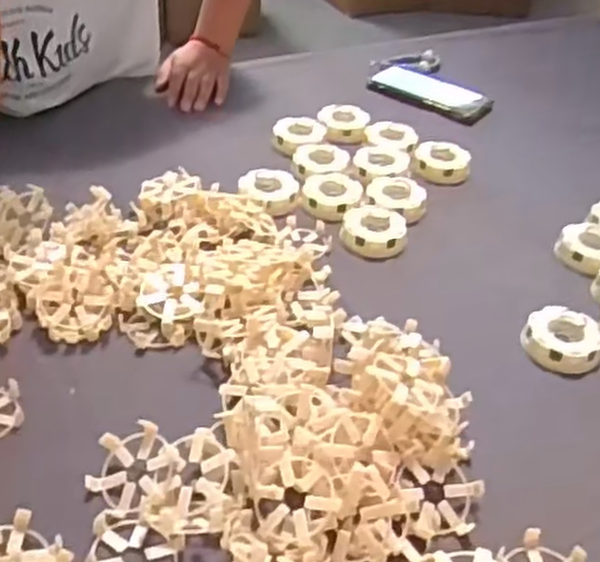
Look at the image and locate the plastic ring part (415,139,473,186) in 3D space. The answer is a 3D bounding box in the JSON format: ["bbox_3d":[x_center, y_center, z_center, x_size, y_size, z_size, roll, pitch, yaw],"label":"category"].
[{"bbox_3d":[0.167,-0.141,0.924,0.063,0.022,0.071,8,38,4],"label":"plastic ring part"}]

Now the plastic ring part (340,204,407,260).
[{"bbox_3d":[0.074,-0.052,0.791,0.064,0.021,0.078,6,38,1],"label":"plastic ring part"}]

